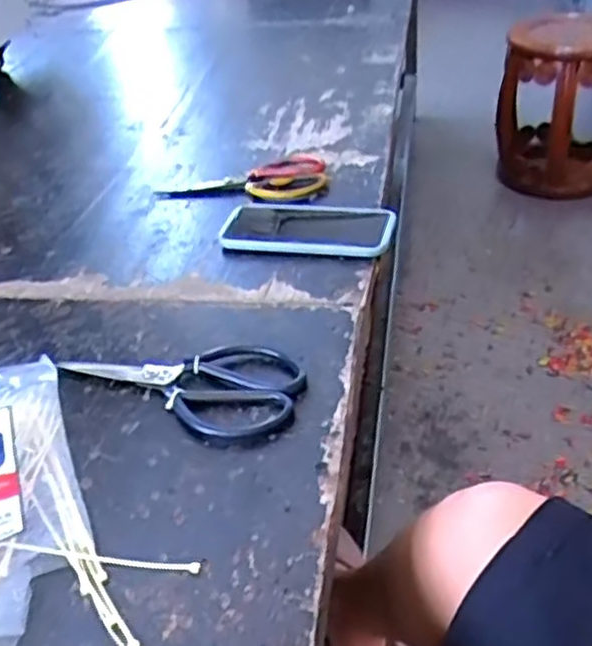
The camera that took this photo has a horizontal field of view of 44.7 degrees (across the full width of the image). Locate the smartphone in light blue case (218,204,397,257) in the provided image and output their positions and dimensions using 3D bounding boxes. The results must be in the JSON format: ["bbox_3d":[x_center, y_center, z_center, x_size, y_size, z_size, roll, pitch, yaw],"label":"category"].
[{"bbox_3d":[0.012,-0.100,0.737,0.177,0.018,0.099,7,38,17],"label":"smartphone in light blue case"}]

